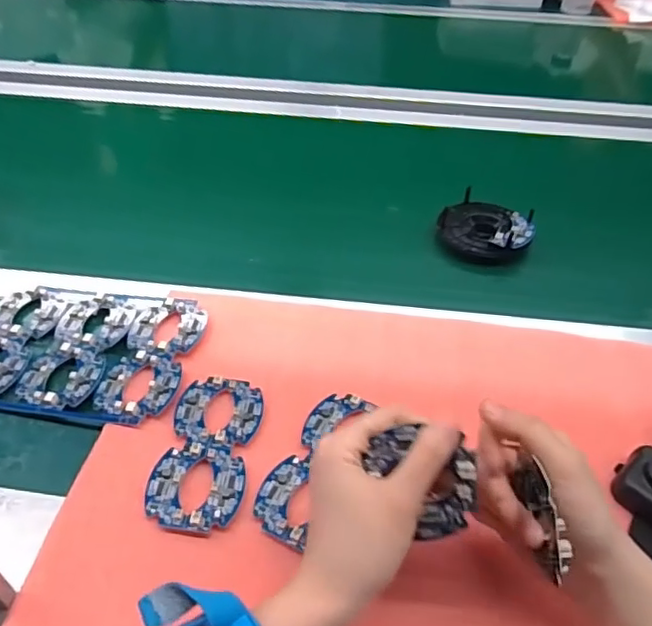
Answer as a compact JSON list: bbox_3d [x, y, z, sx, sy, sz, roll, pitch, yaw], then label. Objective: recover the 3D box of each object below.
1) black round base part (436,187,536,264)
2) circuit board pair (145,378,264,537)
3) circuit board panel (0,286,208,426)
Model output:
[{"bbox_3d":[0.185,-0.099,0.662,0.099,0.030,0.105,2,44,-1],"label":"black round base part"},{"bbox_3d":[-0.088,0.101,0.438,0.066,0.004,0.129,6,44,3],"label":"circuit board pair"},{"bbox_3d":[-0.216,0.030,0.516,0.199,0.009,0.140,5,45,10],"label":"circuit board panel"}]

